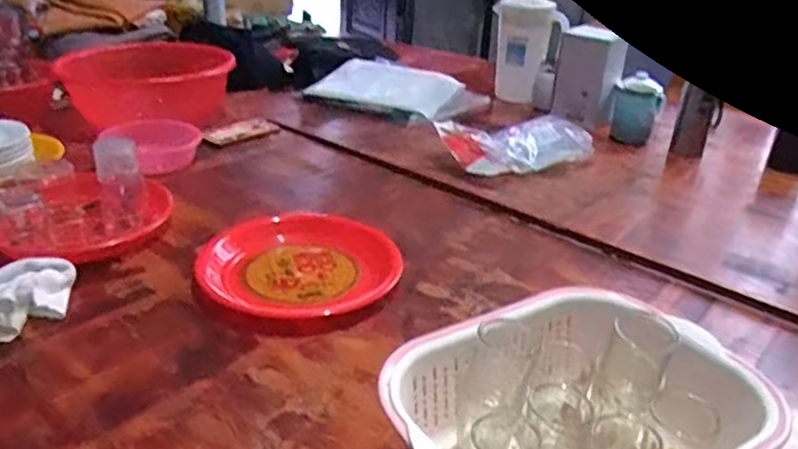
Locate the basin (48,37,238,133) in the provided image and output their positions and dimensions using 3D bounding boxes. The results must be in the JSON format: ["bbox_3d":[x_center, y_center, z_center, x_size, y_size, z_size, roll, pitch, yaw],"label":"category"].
[{"bbox_3d":[-0.557,-0.315,1.434,0.289,0.140,0.317,-18,27,-39],"label":"basin"}]

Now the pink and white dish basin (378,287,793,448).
[{"bbox_3d":[0.139,0.170,0.531,0.272,0.144,0.218,-12,24,-30],"label":"pink and white dish basin"}]

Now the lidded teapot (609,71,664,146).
[{"bbox_3d":[0.503,-0.239,1.398,0.096,0.134,0.086,5,21,12],"label":"lidded teapot"}]

